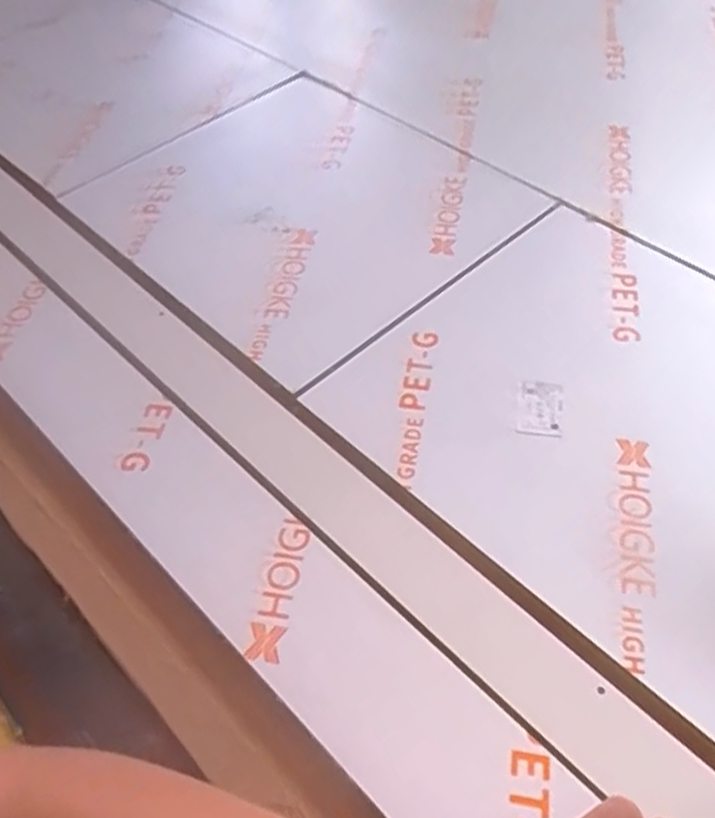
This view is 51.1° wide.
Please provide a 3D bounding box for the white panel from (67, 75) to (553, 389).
[{"bbox_3d":[-0.065,-0.234,0.835,0.371,0.023,0.418,-36,58,-25],"label":"white panel"}]

